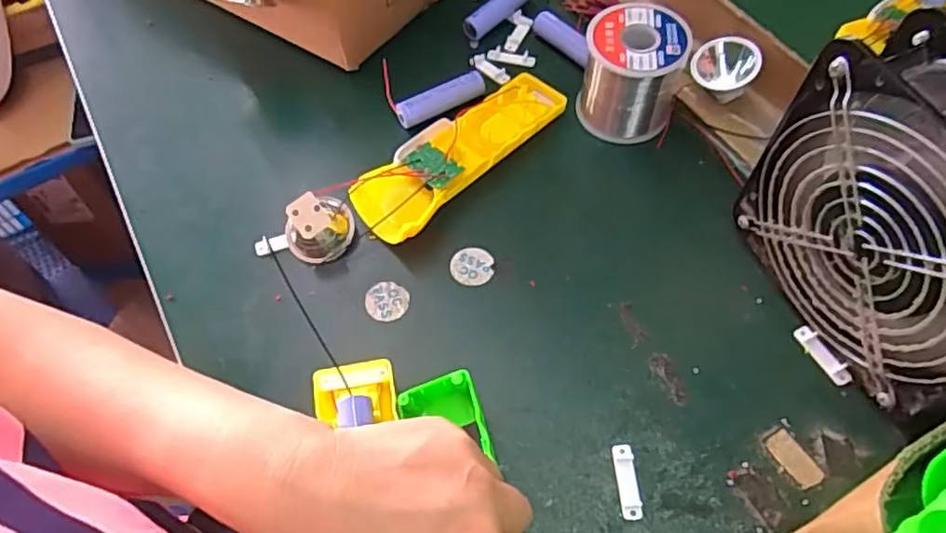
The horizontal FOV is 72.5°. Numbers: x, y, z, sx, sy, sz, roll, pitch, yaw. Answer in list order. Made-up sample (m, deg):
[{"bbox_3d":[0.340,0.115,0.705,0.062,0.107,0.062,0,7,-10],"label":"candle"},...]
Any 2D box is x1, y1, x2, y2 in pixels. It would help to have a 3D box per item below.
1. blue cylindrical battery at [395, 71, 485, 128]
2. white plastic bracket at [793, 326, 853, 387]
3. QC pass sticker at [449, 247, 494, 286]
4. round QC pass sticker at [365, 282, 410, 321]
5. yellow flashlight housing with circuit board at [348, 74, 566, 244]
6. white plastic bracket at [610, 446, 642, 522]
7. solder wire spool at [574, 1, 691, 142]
[{"bbox_3d":[-0.021,-0.120,0.469,0.069,0.017,0.019,-27,62,-13],"label":"blue cylindrical battery"},{"bbox_3d":[0.197,0.049,0.362,0.010,0.005,0.037,-24,61,-11],"label":"white plastic bracket"},{"bbox_3d":[-0.001,-0.001,0.403,0.026,0.004,0.025,-5,59,0],"label":"QC pass sticker"},{"bbox_3d":[-0.052,0.021,0.394,0.026,0.004,0.024,-1,59,2],"label":"round QC pass sticker"},{"bbox_3d":[-0.006,-0.076,0.432,0.045,0.030,0.162,39,69,22],"label":"yellow flashlight housing with circuit board"},{"bbox_3d":[0.079,0.110,0.331,0.010,0.005,0.037,-5,59,0],"label":"white plastic bracket"},{"bbox_3d":[0.108,-0.132,0.442,0.065,0.067,0.060,-1,59,2],"label":"solder wire spool"}]

